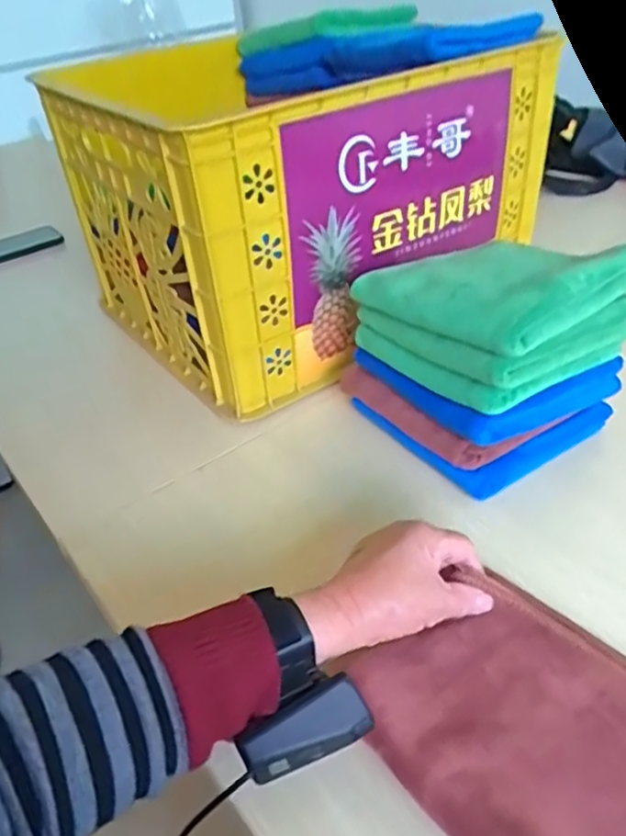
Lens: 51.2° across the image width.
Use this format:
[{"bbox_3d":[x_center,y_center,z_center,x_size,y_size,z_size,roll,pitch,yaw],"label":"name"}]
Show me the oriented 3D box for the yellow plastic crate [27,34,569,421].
[{"bbox_3d":[-0.018,-0.281,0.789,0.459,0.268,0.407,-26,42,-25],"label":"yellow plastic crate"}]

